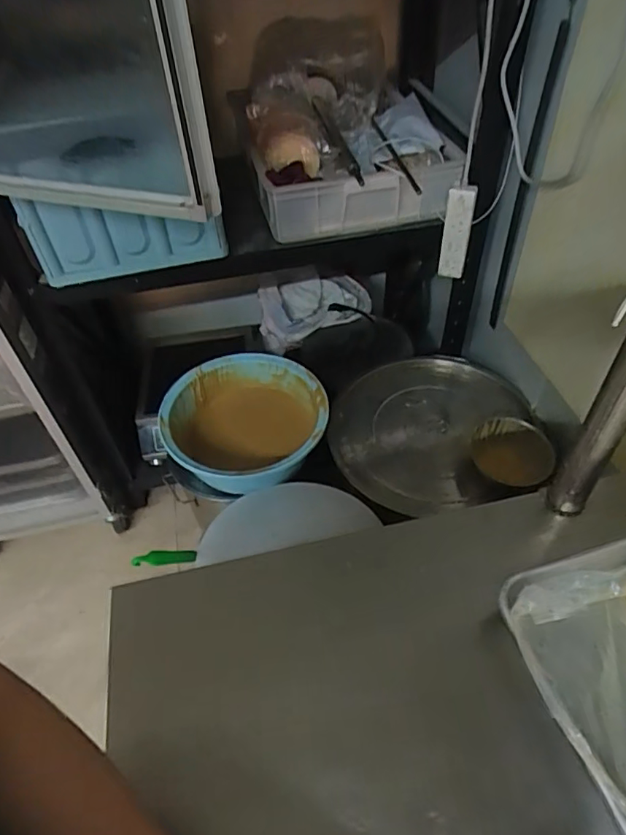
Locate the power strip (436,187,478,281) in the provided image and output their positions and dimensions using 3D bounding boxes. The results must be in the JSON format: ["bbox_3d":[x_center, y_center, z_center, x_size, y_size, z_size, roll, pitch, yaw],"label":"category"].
[{"bbox_3d":[0.303,-0.385,1.134,0.056,0.207,0.044,16,51,17],"label":"power strip"}]

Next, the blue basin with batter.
[{"bbox_3d":[-0.147,0.030,1.253,0.345,0.222,0.362,-2,48,2],"label":"blue basin with batter"}]

